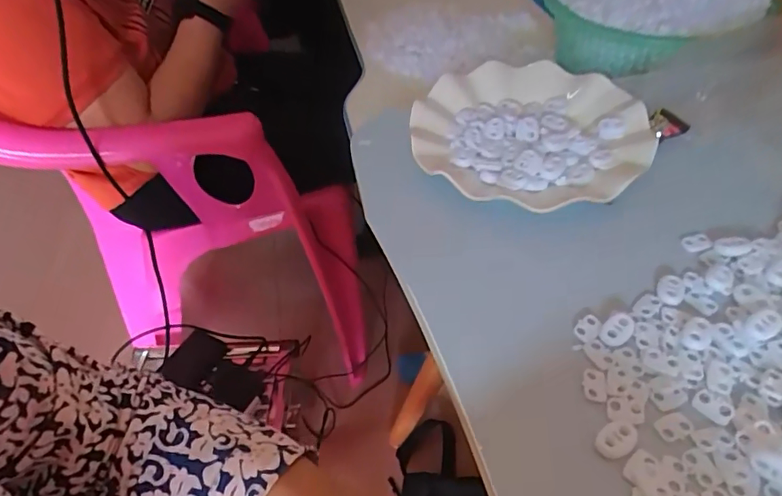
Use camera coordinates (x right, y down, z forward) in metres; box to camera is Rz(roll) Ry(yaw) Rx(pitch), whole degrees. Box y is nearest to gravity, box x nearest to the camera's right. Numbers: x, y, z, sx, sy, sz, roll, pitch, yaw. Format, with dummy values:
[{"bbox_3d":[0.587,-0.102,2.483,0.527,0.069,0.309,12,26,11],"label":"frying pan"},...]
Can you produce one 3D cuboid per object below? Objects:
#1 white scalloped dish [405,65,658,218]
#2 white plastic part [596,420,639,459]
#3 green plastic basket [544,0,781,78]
[{"bbox_3d":[0.108,-0.094,0.415,0.177,0.025,0.166,-3,46,3],"label":"white scalloped dish"},{"bbox_3d":[0.113,0.094,0.259,0.023,0.004,0.015,-24,48,-17],"label":"white plastic part"},{"bbox_3d":[0.270,-0.258,0.570,0.166,0.073,0.210,-23,48,-16],"label":"green plastic basket"}]

